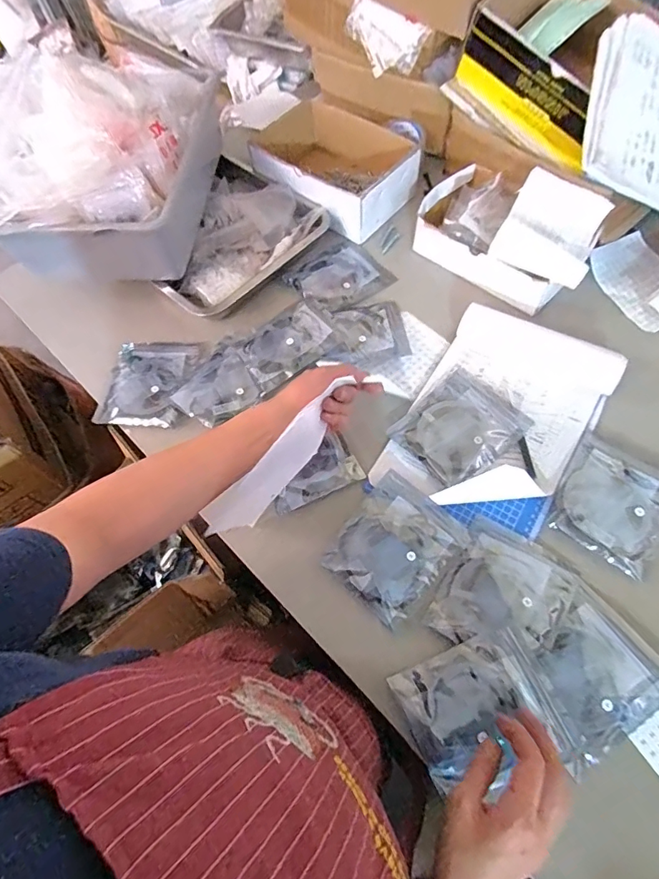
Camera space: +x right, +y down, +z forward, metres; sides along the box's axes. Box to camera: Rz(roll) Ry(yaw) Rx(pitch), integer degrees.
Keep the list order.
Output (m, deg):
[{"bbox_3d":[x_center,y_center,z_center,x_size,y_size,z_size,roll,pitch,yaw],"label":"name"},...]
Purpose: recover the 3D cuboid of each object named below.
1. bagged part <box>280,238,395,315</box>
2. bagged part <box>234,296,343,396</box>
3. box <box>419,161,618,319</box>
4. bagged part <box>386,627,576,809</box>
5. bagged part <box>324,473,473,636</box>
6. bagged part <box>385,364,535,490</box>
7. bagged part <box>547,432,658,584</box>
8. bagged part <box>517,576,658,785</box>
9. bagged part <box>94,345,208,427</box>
[{"bbox_3d":[0.013,-0.273,0.755,0.149,0.015,0.132,-31,66,-12],"label":"bagged part"},{"bbox_3d":[-0.062,-0.144,0.680,0.148,0.018,0.110,-37,59,-6],"label":"bagged part"},{"bbox_3d":[0.272,-0.322,0.702,0.272,0.112,0.171,38,72,19],"label":"box"},{"bbox_3d":[0.150,0.275,0.465,0.139,0.015,0.121,-22,65,-7],"label":"bagged part"},{"bbox_3d":[0.078,0.127,0.551,0.124,0.008,0.146,39,72,19],"label":"bagged part"},{"bbox_3d":[0.173,-0.020,0.611,0.152,0.017,0.130,-39,68,-15],"label":"bagged part"},{"bbox_3d":[0.350,0.075,0.559,0.114,0.012,0.148,34,70,18],"label":"bagged part"},{"bbox_3d":[0.269,0.243,0.475,0.147,0.012,0.125,-33,66,-12],"label":"bagged part"},{"bbox_3d":[-0.265,-0.086,0.687,0.134,0.015,0.148,4,64,5],"label":"bagged part"}]

